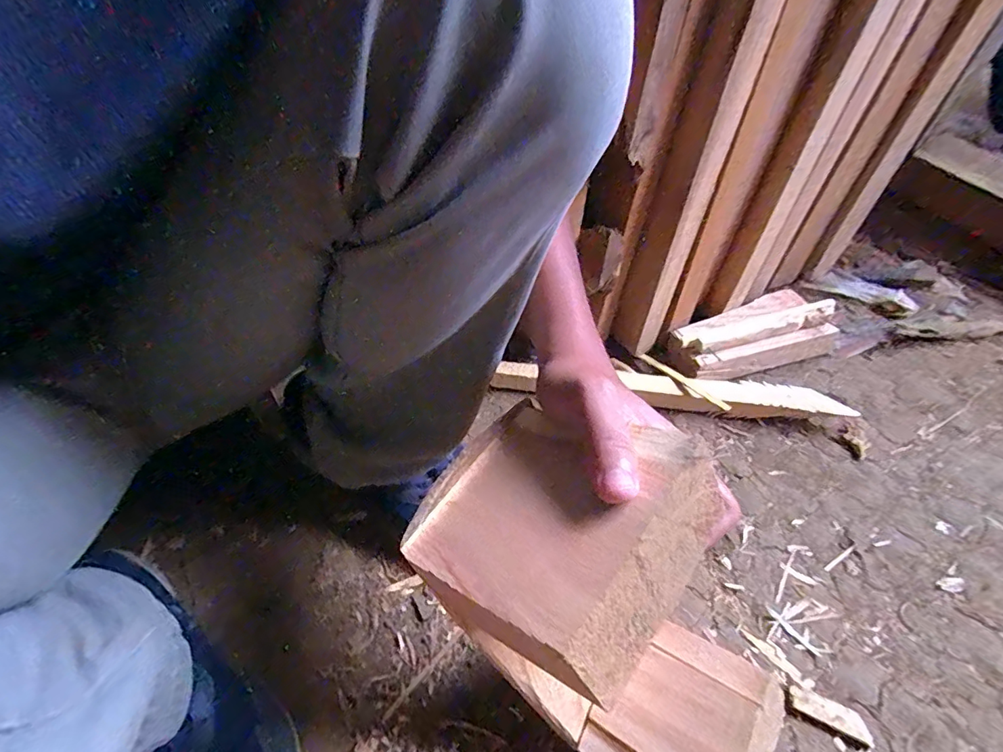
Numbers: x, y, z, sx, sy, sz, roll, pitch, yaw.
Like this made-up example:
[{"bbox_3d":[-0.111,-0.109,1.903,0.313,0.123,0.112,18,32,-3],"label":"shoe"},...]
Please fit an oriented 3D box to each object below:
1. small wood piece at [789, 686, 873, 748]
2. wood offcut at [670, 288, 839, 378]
[{"bbox_3d":[0.266,0.275,0.401,0.058,0.006,0.020,20,55,18],"label":"small wood piece"},{"bbox_3d":[0.320,-0.057,0.636,0.207,0.056,0.097,-16,55,-11],"label":"wood offcut"}]

